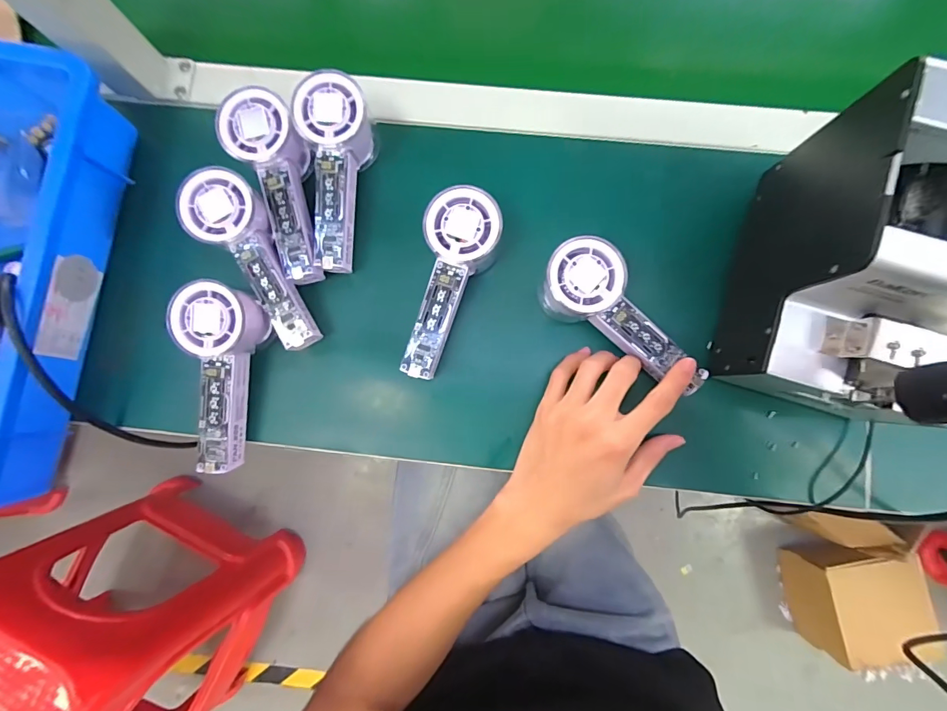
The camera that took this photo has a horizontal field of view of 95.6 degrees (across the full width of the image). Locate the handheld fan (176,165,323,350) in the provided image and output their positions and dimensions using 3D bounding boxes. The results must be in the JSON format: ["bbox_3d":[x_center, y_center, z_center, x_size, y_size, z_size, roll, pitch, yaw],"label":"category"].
[{"bbox_3d":[-0.180,-0.071,0.348,0.056,0.058,0.147,-22,84,-1],"label":"handheld fan"}]

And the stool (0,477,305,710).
[{"bbox_3d":[-0.698,0.544,0.845,0.426,0.495,0.405,26,85,4],"label":"stool"}]

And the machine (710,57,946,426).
[{"bbox_3d":[0.271,-0.053,0.282,0.130,0.135,0.171,18,84,3],"label":"machine"}]

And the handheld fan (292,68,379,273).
[{"bbox_3d":[-0.112,-0.145,0.356,0.055,0.047,0.151,3,97,2],"label":"handheld fan"}]

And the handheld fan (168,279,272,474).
[{"bbox_3d":[-0.199,0.017,0.343,0.055,0.051,0.148,4,98,2],"label":"handheld fan"}]

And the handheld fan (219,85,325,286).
[{"bbox_3d":[-0.156,-0.135,0.357,0.053,0.044,0.146,-13,97,0],"label":"handheld fan"}]

